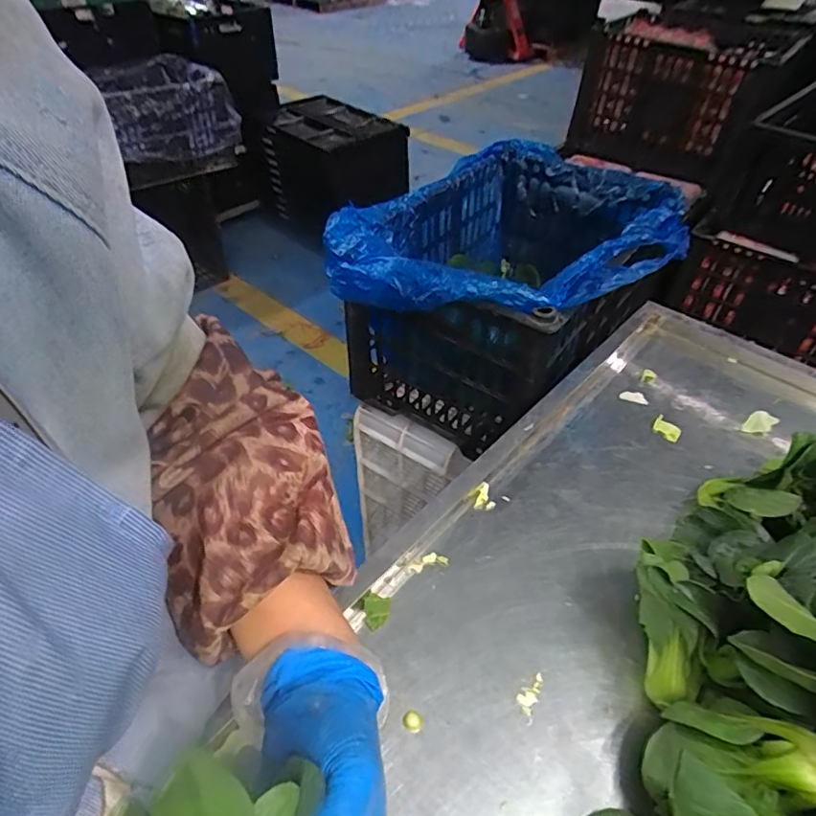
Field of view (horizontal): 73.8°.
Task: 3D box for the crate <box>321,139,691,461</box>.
[{"bbox_3d":[0.162,-0.182,0.872,0.408,0.298,0.486,23,48,21],"label":"crate"}]

